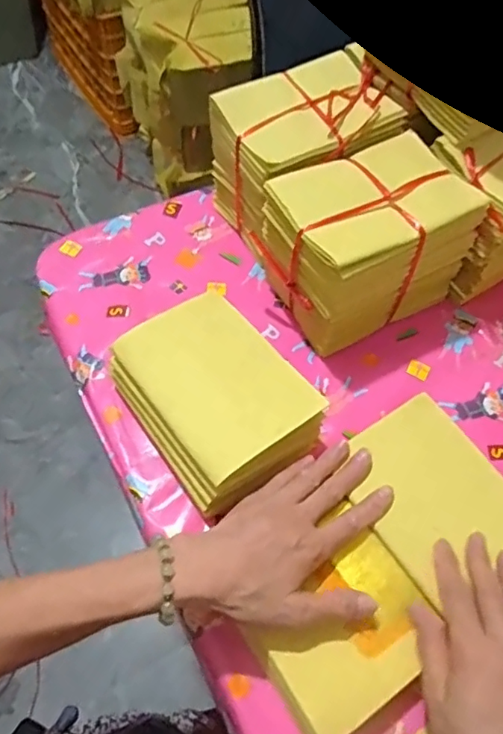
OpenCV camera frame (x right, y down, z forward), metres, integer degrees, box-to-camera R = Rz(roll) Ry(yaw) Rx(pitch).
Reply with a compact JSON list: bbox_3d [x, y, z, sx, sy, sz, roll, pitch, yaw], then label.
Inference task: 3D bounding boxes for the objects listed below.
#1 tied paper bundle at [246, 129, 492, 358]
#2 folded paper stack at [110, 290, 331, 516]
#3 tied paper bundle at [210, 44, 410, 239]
[{"bbox_3d":[0.109,-0.120,0.552,0.170,0.140,0.127,-26,63,-16],"label":"tied paper bundle"},{"bbox_3d":[-0.033,0.029,0.495,0.130,0.077,0.171,-32,65,-18],"label":"folded paper stack"},{"bbox_3d":[0.059,-0.228,0.604,0.183,0.131,0.126,-27,63,-16],"label":"tied paper bundle"}]

